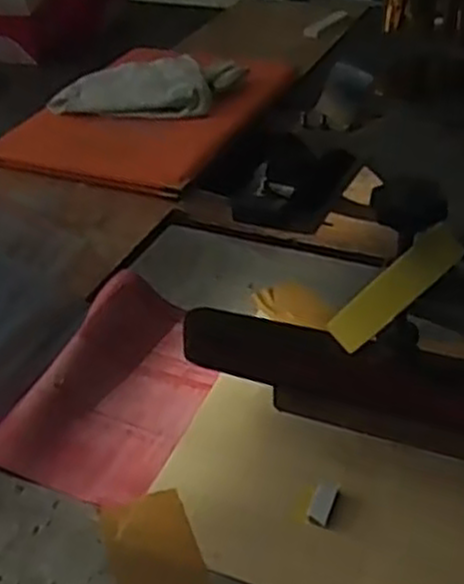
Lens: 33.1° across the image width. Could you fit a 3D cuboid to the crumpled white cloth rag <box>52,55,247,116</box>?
[{"bbox_3d":[-0.099,-0.237,0.912,0.217,0.048,0.097,5,38,11],"label":"crumpled white cloth rag"}]

